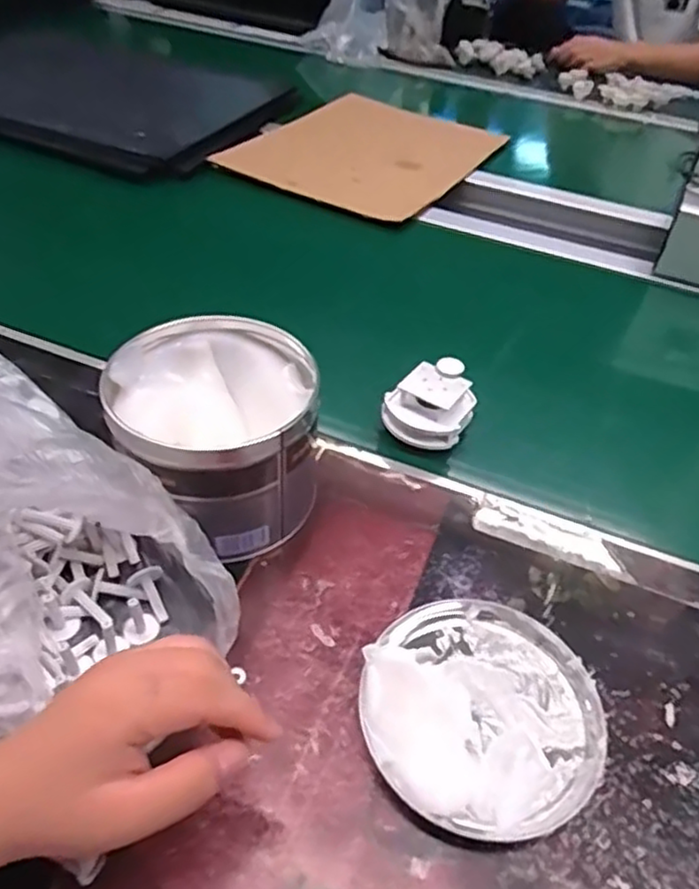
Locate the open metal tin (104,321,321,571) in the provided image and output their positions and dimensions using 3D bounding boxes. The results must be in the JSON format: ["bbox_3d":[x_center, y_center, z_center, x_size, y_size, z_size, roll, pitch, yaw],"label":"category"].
[{"bbox_3d":[-0.084,-0.004,0.449,0.122,0.100,0.127,3,44,-3],"label":"open metal tin"}]

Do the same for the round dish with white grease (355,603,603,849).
[{"bbox_3d":[0.072,0.140,0.372,0.126,0.022,0.128,3,44,-3],"label":"round dish with white grease"}]

